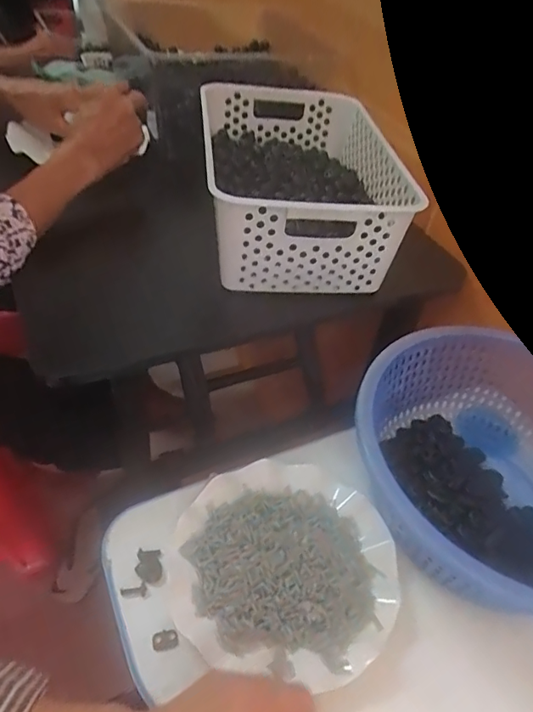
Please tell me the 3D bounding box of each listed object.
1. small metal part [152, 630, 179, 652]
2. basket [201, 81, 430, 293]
[{"bbox_3d":[-0.077,0.217,0.381,0.019,0.004,0.013,-3,47,-10],"label":"small metal part"},{"bbox_3d":[0.034,-0.214,0.594,0.200,0.106,0.323,0,46,-9],"label":"basket"}]

